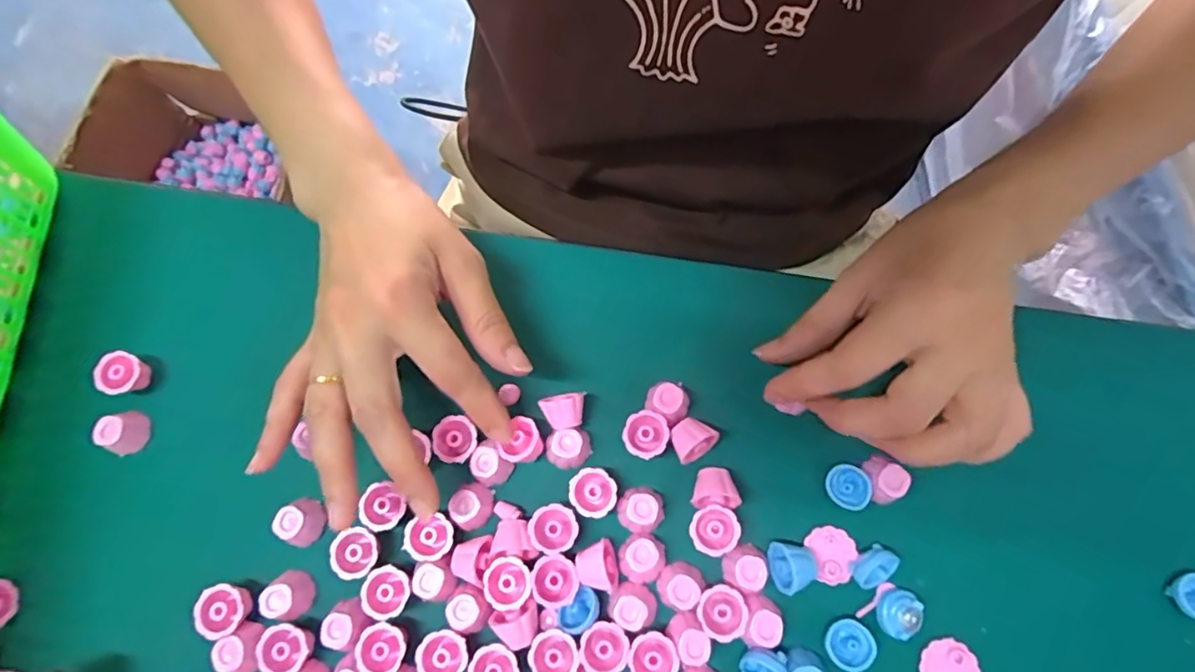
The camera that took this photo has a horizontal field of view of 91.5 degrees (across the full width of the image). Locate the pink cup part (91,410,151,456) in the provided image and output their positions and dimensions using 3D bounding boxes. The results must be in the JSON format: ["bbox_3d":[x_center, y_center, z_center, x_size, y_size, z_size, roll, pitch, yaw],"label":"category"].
[{"bbox_3d":[-0.223,0.045,0.274,0.016,0.014,0.020,10,75,5],"label":"pink cup part"}]

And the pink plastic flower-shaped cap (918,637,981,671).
[{"bbox_3d":[0.146,0.138,0.240,0.023,0.004,0.022,-1,74,2],"label":"pink plastic flower-shaped cap"}]

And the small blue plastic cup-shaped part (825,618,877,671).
[{"bbox_3d":[0.105,0.129,0.241,0.019,0.007,0.016,-35,76,-8],"label":"small blue plastic cup-shaped part"}]

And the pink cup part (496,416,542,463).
[{"bbox_3d":[-0.034,0.048,0.264,0.019,0.017,0.020,33,77,9],"label":"pink cup part"}]

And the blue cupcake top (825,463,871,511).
[{"bbox_3d":[0.112,0.067,0.258,0.018,0.004,0.020,-6,78,25],"label":"blue cupcake top"}]

